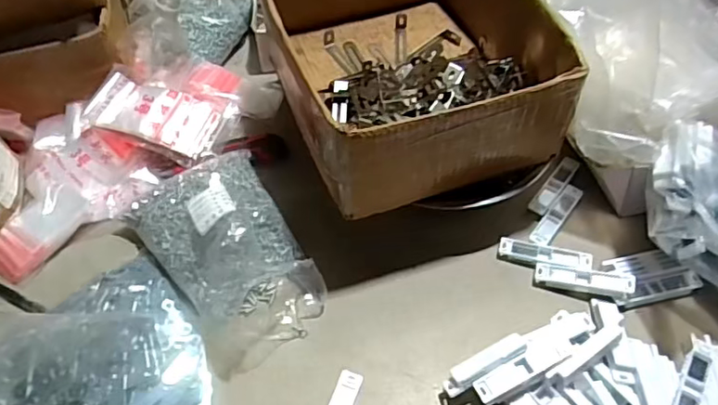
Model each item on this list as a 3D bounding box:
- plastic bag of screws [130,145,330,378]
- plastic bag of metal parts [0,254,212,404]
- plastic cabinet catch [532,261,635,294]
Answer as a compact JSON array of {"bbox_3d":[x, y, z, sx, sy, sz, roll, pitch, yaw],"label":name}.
[{"bbox_3d":[-0.138,0.042,0.601,0.142,0.080,0.227,-26,56,-17],"label":"plastic bag of screws"},{"bbox_3d":[-0.313,0.145,0.546,0.322,0.059,0.183,-13,53,-8],"label":"plastic bag of metal parts"},{"bbox_3d":[0.229,0.077,0.599,0.095,0.007,0.021,7,52,23],"label":"plastic cabinet catch"}]

